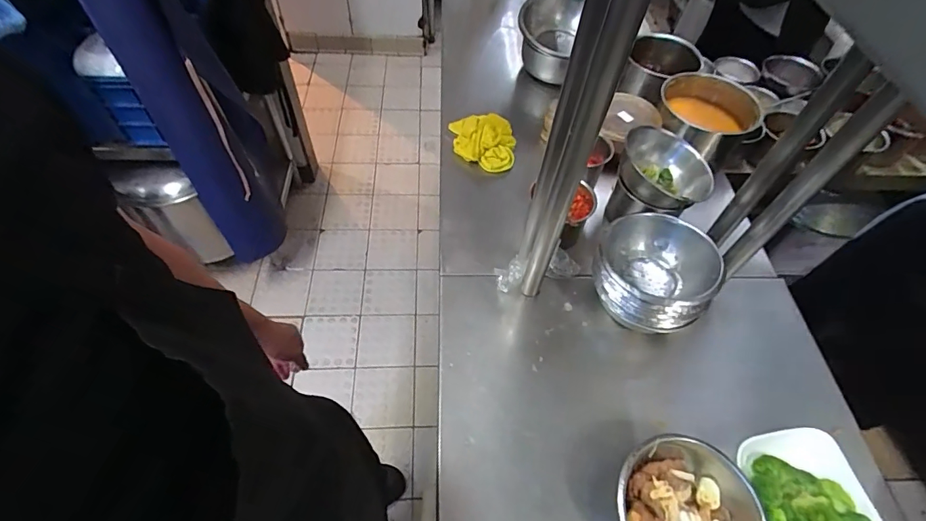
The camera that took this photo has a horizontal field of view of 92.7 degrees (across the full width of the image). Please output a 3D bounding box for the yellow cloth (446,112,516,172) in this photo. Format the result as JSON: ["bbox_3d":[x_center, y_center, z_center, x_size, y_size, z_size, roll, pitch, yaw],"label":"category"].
[{"bbox_3d":[0.040,-0.248,0.911,0.117,0.062,0.134,-6,55,-7],"label":"yellow cloth"}]

